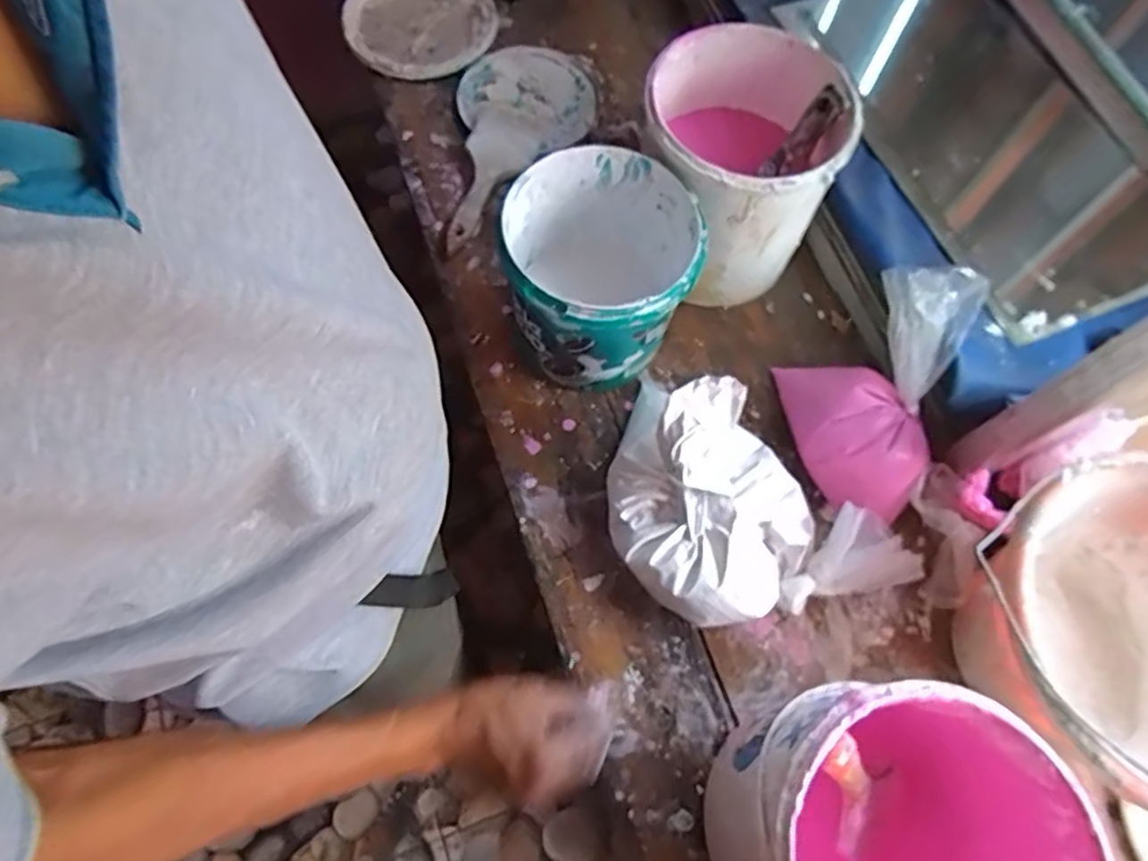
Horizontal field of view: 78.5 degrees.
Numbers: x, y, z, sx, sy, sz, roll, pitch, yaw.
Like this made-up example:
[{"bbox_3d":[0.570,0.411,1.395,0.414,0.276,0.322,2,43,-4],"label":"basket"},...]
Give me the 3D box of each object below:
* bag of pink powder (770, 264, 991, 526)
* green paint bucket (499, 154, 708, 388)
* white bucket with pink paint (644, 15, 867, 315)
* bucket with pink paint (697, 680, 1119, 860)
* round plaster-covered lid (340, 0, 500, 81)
[{"bbox_3d":[0.263,-0.040,0.629,0.137,0.137,0.221,18,68,6],"label":"bag of pink powder"},{"bbox_3d":[0.019,-0.134,0.638,0.163,0.164,0.161,1,68,-1],"label":"green paint bucket"},{"bbox_3d":[0.148,-0.242,0.675,0.171,0.194,0.174,1,68,-1],"label":"white bucket with pink paint"},{"bbox_3d":[0.197,0.271,0.463,0.179,0.197,0.186,1,68,-1],"label":"bucket with pink paint"},{"bbox_3d":[-0.188,-0.496,0.855,0.176,0.020,0.170,1,68,-1],"label":"round plaster-covered lid"}]

